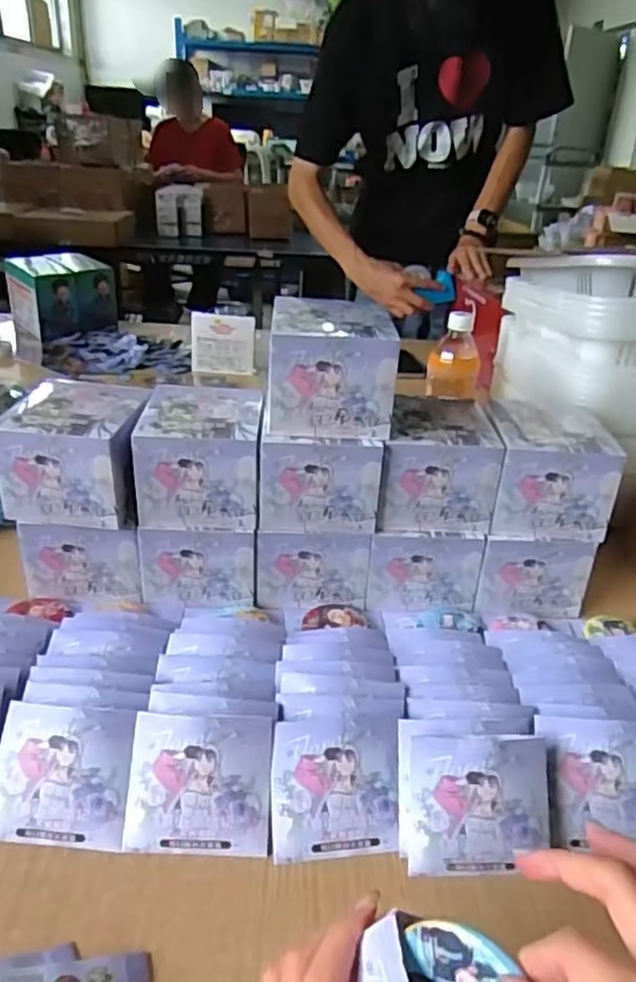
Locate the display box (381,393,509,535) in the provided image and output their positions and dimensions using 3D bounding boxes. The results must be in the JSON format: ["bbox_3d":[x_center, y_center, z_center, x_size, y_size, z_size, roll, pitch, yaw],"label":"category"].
[{"bbox_3d":[0.116,-0.027,0.677,0.104,0.095,0.112,6,29,4],"label":"display box"}]

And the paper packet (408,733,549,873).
[{"bbox_3d":[0.107,0.207,0.460,0.091,0.085,0.009,1,-8,0],"label":"paper packet"}]

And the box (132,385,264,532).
[{"bbox_3d":[-0.109,-0.033,0.665,0.106,0.097,0.112,2,29,-3],"label":"box"}]

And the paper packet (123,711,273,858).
[{"bbox_3d":[-0.079,0.196,0.468,0.093,0.086,0.011,3,-11,-3],"label":"paper packet"}]

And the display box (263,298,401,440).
[{"bbox_3d":[0.012,-0.111,0.627,0.106,0.093,0.100,3,29,-2],"label":"display box"}]

